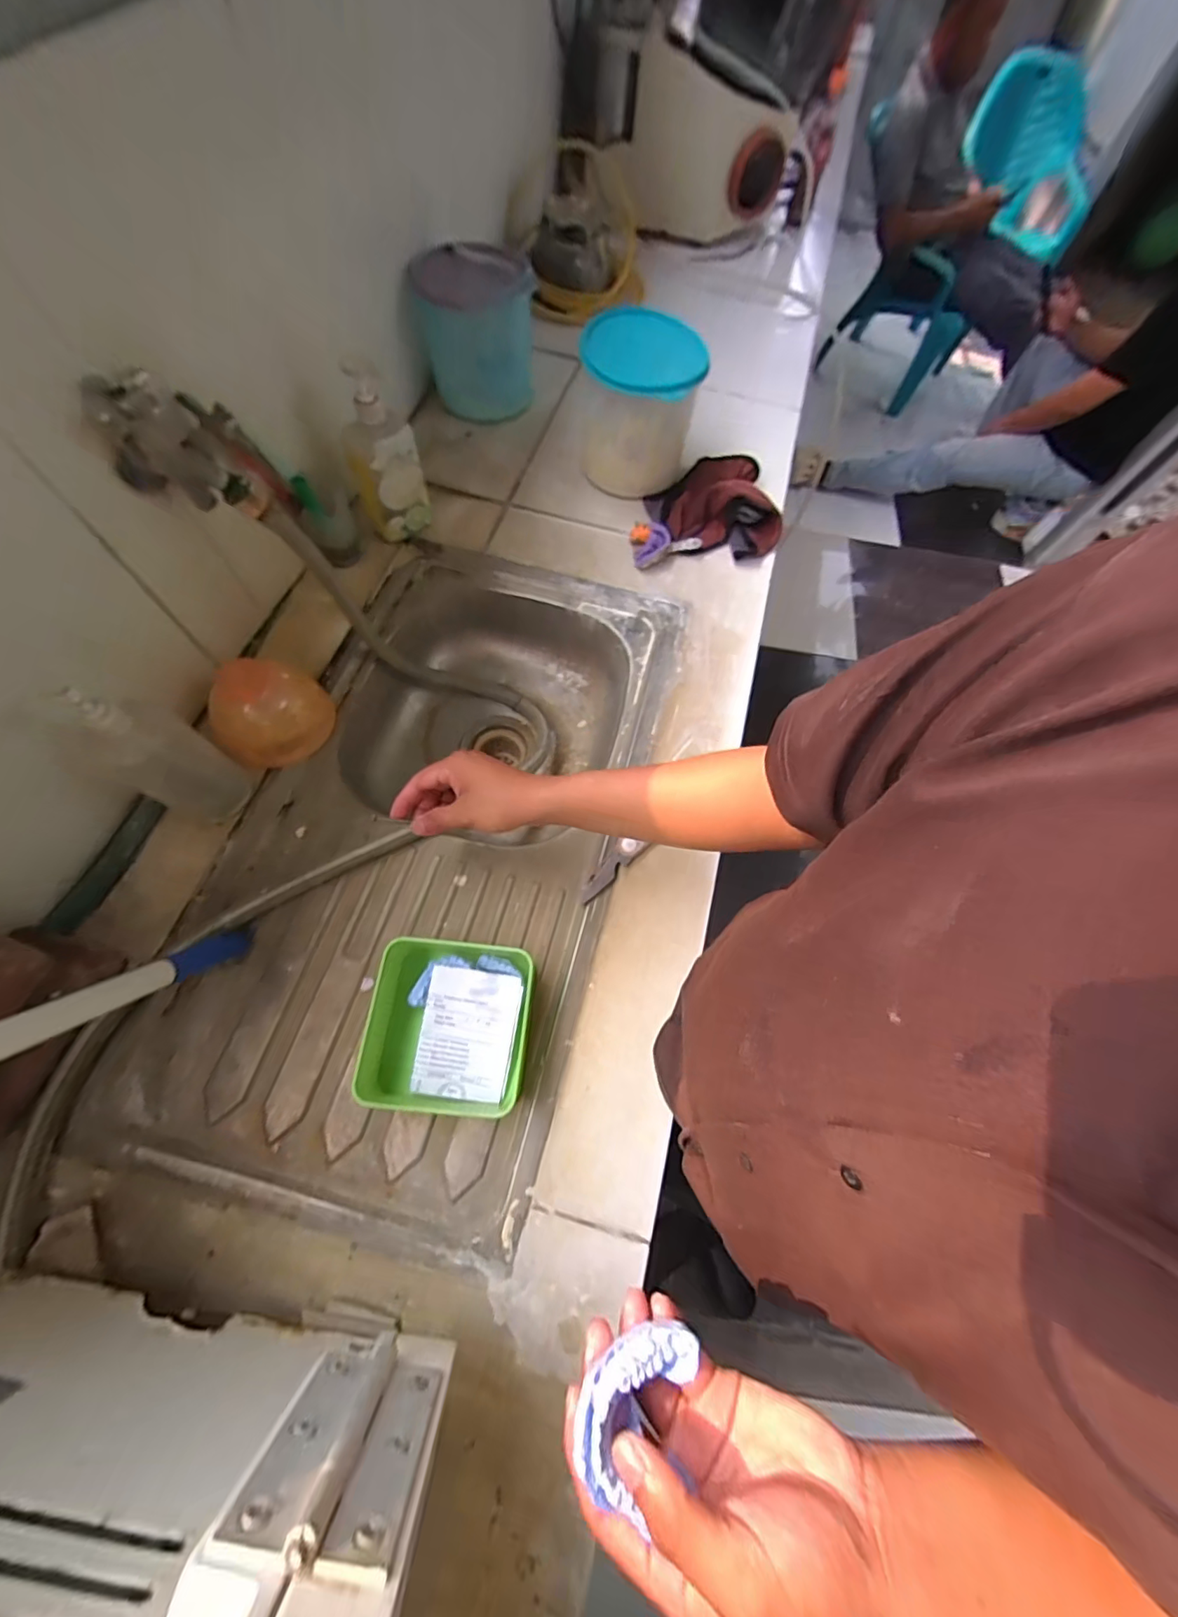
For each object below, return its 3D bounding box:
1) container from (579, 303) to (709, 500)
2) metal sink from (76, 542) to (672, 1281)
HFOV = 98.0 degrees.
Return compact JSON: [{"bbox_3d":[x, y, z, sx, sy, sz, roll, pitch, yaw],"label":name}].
[{"bbox_3d":[0.068,-0.559,0.726,0.160,0.171,0.146,5,66,-1],"label":"container"},{"bbox_3d":[-0.164,0.027,0.613,0.400,0.153,0.747,16,67,2],"label":"metal sink"}]

